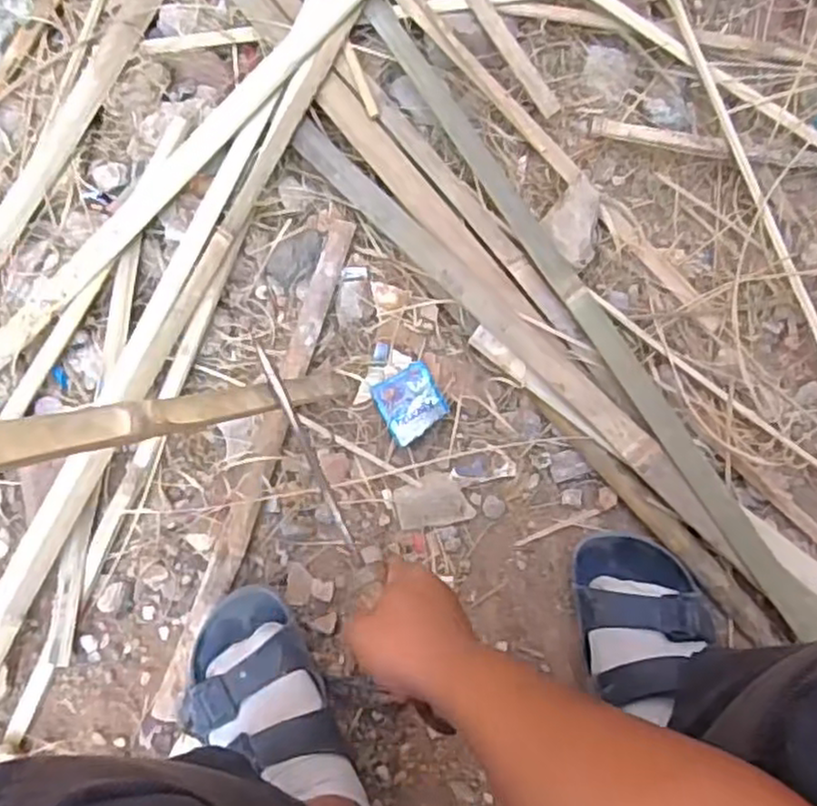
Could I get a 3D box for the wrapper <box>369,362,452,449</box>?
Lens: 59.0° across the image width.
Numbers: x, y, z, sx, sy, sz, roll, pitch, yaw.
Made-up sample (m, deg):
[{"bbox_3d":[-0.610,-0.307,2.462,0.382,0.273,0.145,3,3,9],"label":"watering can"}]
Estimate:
[{"bbox_3d":[0.003,0.000,0.712,0.061,0.017,0.069,-26,81,-2],"label":"wrapper"}]

